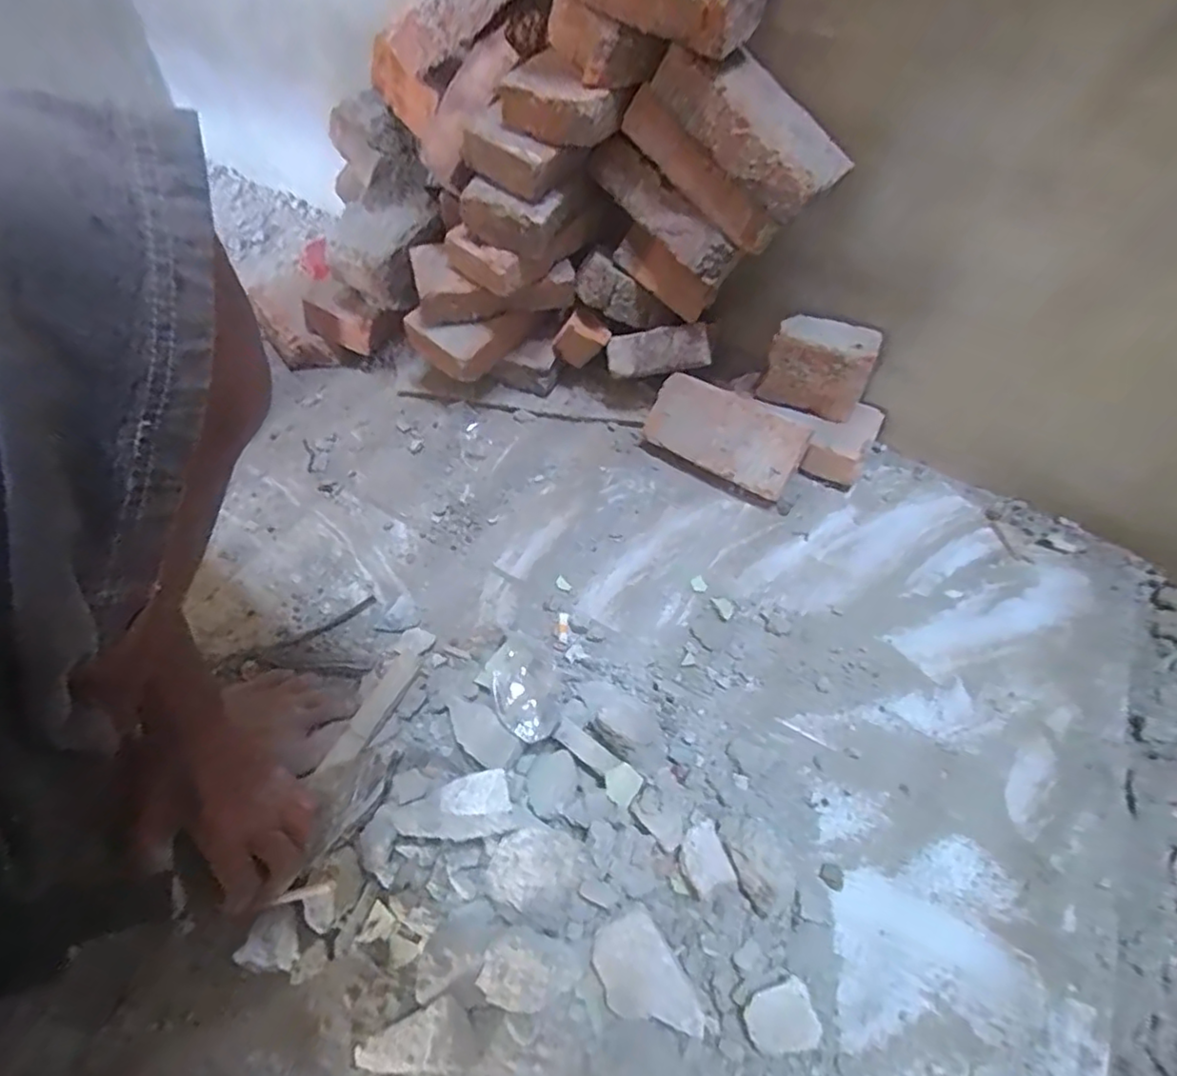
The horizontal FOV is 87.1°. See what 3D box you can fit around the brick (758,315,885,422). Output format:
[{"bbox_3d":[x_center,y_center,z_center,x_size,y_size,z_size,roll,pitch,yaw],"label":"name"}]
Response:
[{"bbox_3d":[0.254,-0.189,0.689,0.109,0.096,0.055,29,58,17],"label":"brick"}]

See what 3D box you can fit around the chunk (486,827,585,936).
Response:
[{"bbox_3d":[-0.038,0.229,0.426,0.065,0.046,0.060,17,55,10],"label":"chunk"}]

